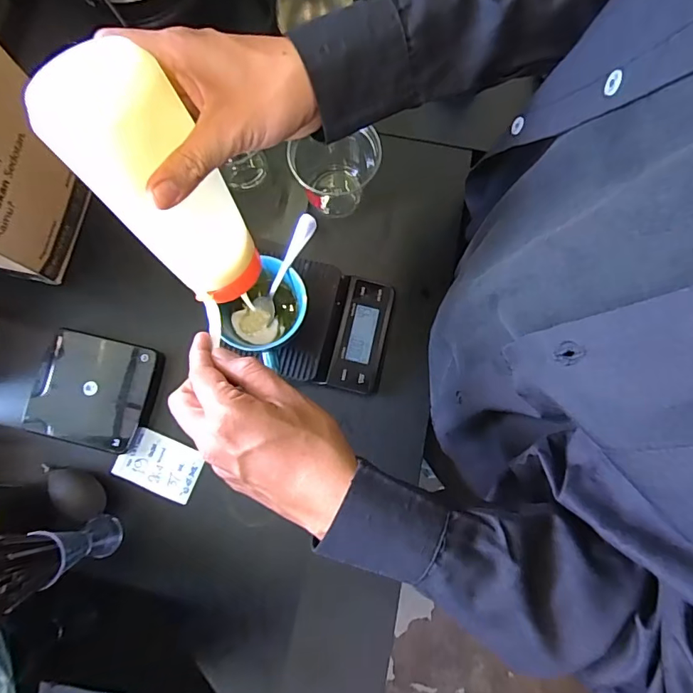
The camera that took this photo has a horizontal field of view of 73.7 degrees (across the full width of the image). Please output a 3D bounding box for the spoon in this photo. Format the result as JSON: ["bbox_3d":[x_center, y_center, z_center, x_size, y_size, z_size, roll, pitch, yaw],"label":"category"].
[{"bbox_3d":[-0.060,-0.075,0.454,0.022,0.012,0.121,37,121,8],"label":"spoon"}]

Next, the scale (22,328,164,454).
[{"bbox_3d":[-0.278,0.047,0.508,0.125,0.023,0.117,13,79,3],"label":"scale"}]

